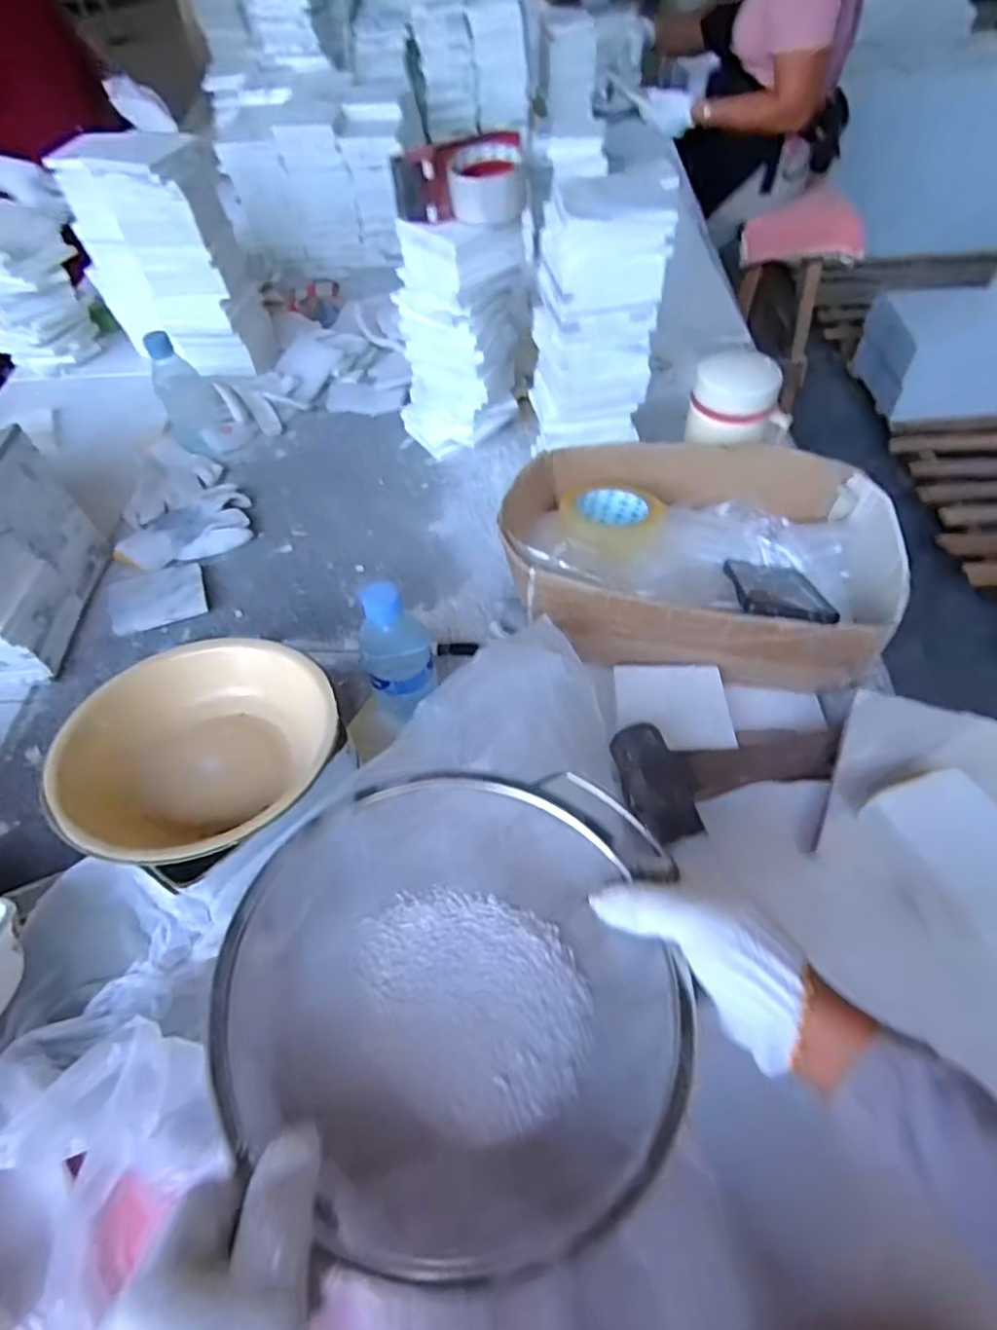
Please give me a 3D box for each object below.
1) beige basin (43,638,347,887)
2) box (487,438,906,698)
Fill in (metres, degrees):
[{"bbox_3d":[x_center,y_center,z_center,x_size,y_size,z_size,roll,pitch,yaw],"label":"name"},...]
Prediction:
[{"bbox_3d":[-0.204,0.060,0.481,0.185,0.073,0.165,-32,57,-20],"label":"beige basin"},{"bbox_3d":[0.192,-0.109,0.698,0.369,0.107,0.233,8,53,9],"label":"box"}]

